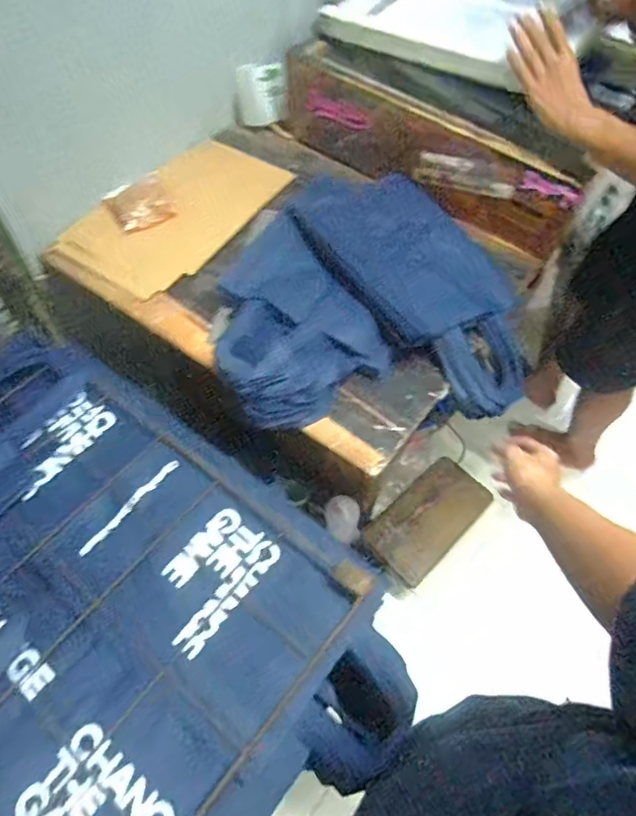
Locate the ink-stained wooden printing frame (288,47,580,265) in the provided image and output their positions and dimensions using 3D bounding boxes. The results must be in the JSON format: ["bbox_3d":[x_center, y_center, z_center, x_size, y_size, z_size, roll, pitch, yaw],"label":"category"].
[{"bbox_3d":[0.180,-0.471,0.995,0.589,0.172,0.060,37,56,18],"label":"ink-stained wooden printing frame"}]

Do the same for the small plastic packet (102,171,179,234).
[{"bbox_3d":[-0.321,-0.368,0.989,0.109,0.009,0.116,-24,70,-14],"label":"small plastic packet"}]

